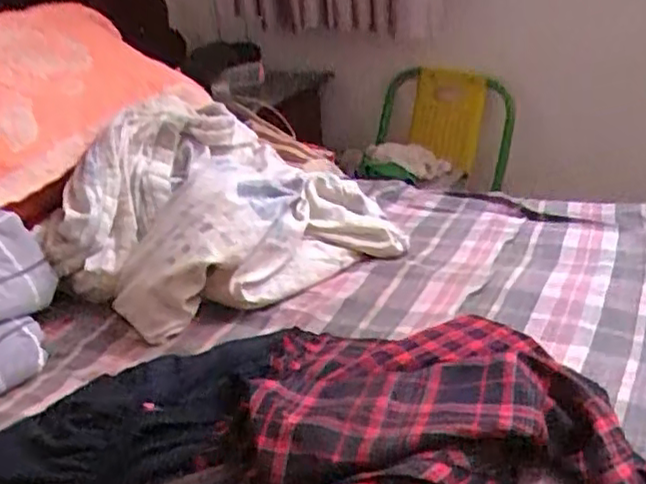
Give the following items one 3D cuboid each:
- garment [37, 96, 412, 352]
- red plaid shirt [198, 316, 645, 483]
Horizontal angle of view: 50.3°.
[{"bbox_3d":[-0.154,-0.061,0.943,0.414,0.192,0.323,-22,29,-32],"label":"garment"},{"bbox_3d":[0.091,0.157,0.617,0.377,0.064,0.280,-2,25,6],"label":"red plaid shirt"}]

